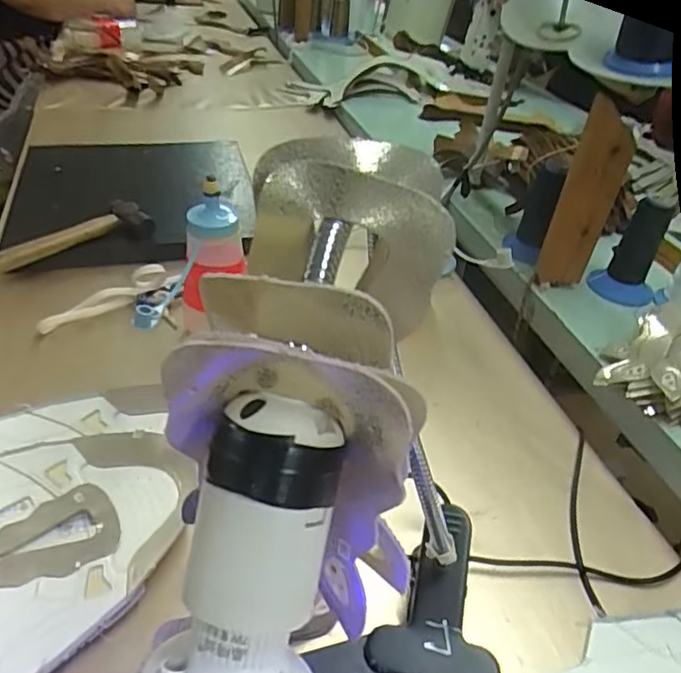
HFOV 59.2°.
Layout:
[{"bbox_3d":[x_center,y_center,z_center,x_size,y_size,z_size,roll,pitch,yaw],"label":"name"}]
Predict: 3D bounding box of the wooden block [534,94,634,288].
[{"bbox_3d":[0.250,-0.138,0.615,0.052,0.184,0.021,20,39,17],"label":"wooden block"}]

